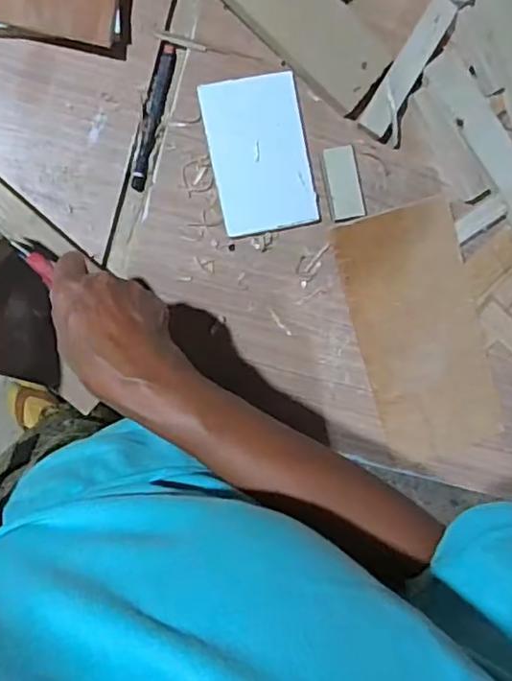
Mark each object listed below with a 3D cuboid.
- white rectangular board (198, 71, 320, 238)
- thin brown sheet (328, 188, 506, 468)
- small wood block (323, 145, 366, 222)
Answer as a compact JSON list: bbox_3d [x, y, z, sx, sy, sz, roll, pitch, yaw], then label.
[{"bbox_3d":[0.004,-0.153,0.495,0.079,0.007,0.123,-12,97,-6],"label":"white rectangular board"},{"bbox_3d":[0.145,-0.006,0.523,0.106,0.010,0.216,-18,98,-6],"label":"thin brown sheet"},{"bbox_3d":[0.075,-0.133,0.505,0.030,0.005,0.058,-13,97,-6],"label":"small wood block"}]

